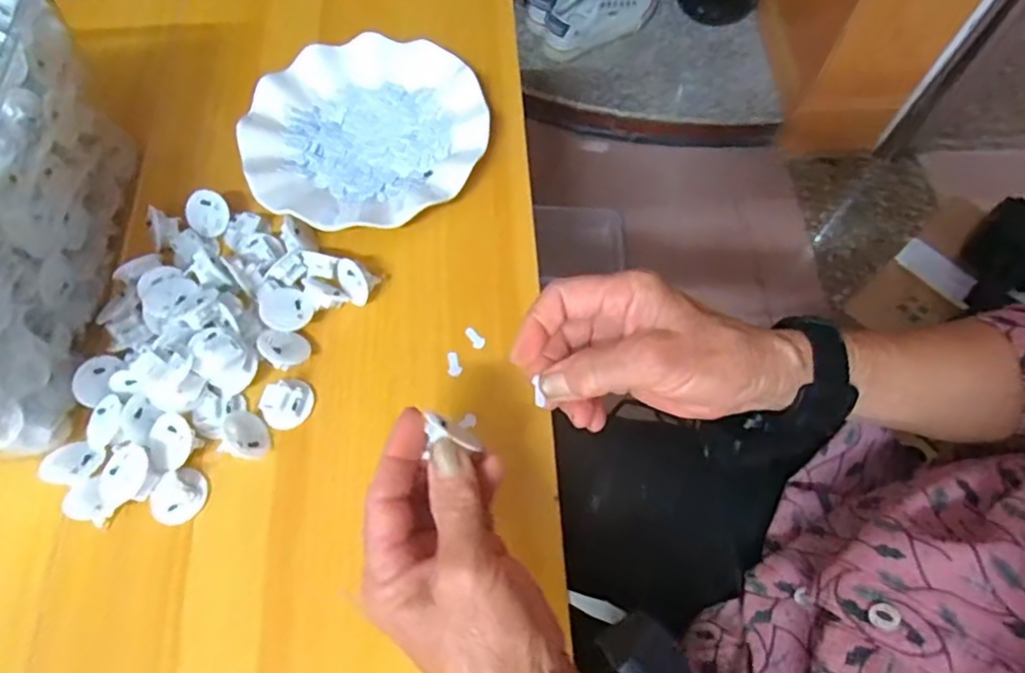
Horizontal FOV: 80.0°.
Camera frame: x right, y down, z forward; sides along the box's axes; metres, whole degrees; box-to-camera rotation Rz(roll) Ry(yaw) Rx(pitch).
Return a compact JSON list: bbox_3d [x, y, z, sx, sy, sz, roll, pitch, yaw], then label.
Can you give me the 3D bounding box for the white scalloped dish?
[{"bbox_3d":[-0.114,-0.159,0.474,0.179,0.019,0.183,0,65,0],"label":"white scalloped dish"}]

